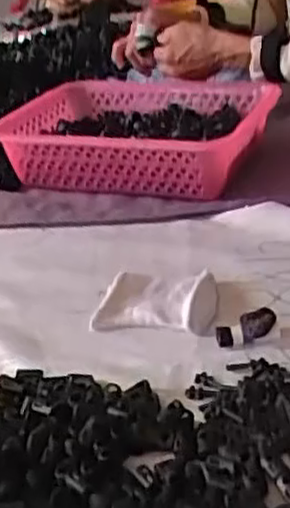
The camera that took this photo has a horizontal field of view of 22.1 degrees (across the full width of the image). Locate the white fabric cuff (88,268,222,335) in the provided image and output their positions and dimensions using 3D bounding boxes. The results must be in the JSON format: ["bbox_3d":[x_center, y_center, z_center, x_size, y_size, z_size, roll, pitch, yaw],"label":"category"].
[{"bbox_3d":[0.009,0.033,0.586,0.093,0.017,0.070,1,30,14],"label":"white fabric cuff"}]

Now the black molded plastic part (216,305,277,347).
[{"bbox_3d":[0.073,0.053,0.537,0.042,0.029,0.015,-1,30,11],"label":"black molded plastic part"}]

